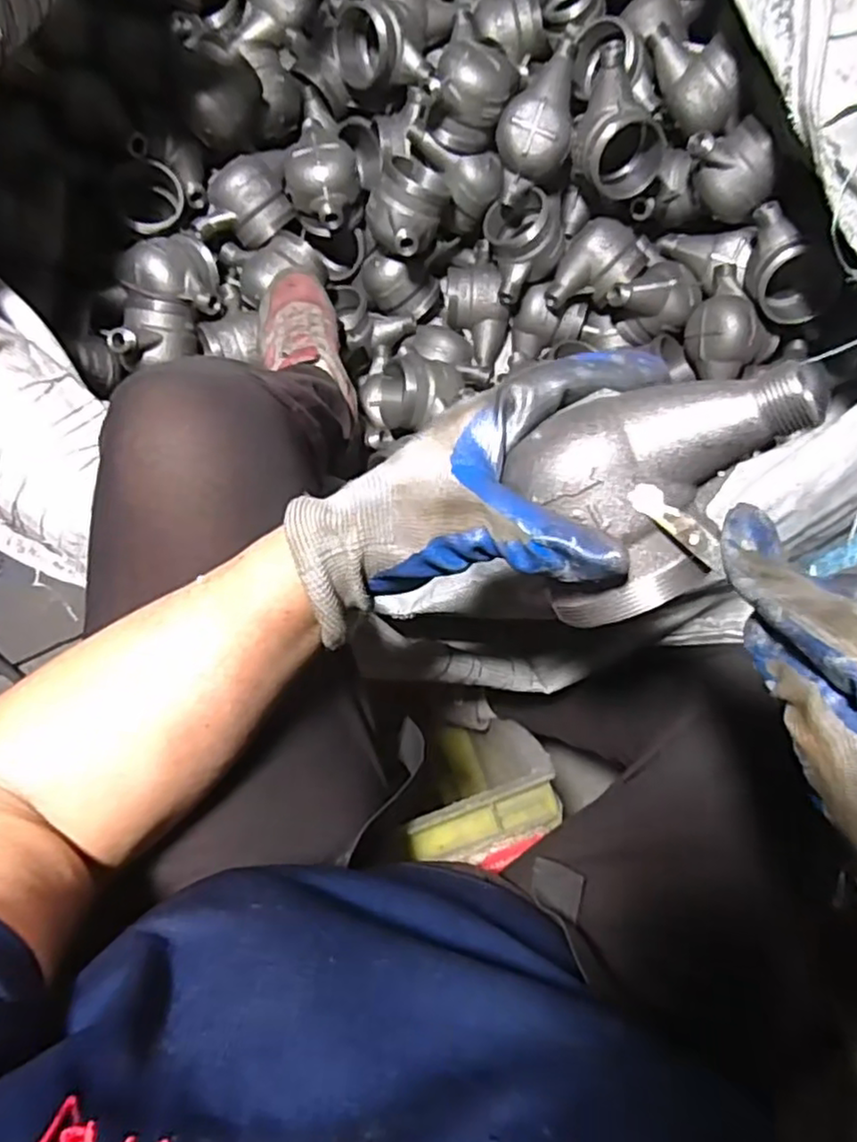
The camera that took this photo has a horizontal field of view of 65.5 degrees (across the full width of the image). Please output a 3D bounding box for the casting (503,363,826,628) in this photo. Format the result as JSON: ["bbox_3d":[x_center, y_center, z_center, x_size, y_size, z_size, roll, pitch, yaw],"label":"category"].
[{"bbox_3d":[0.092,-0.036,0.279,0.098,0.064,0.081,-23,102,14],"label":"casting"}]

